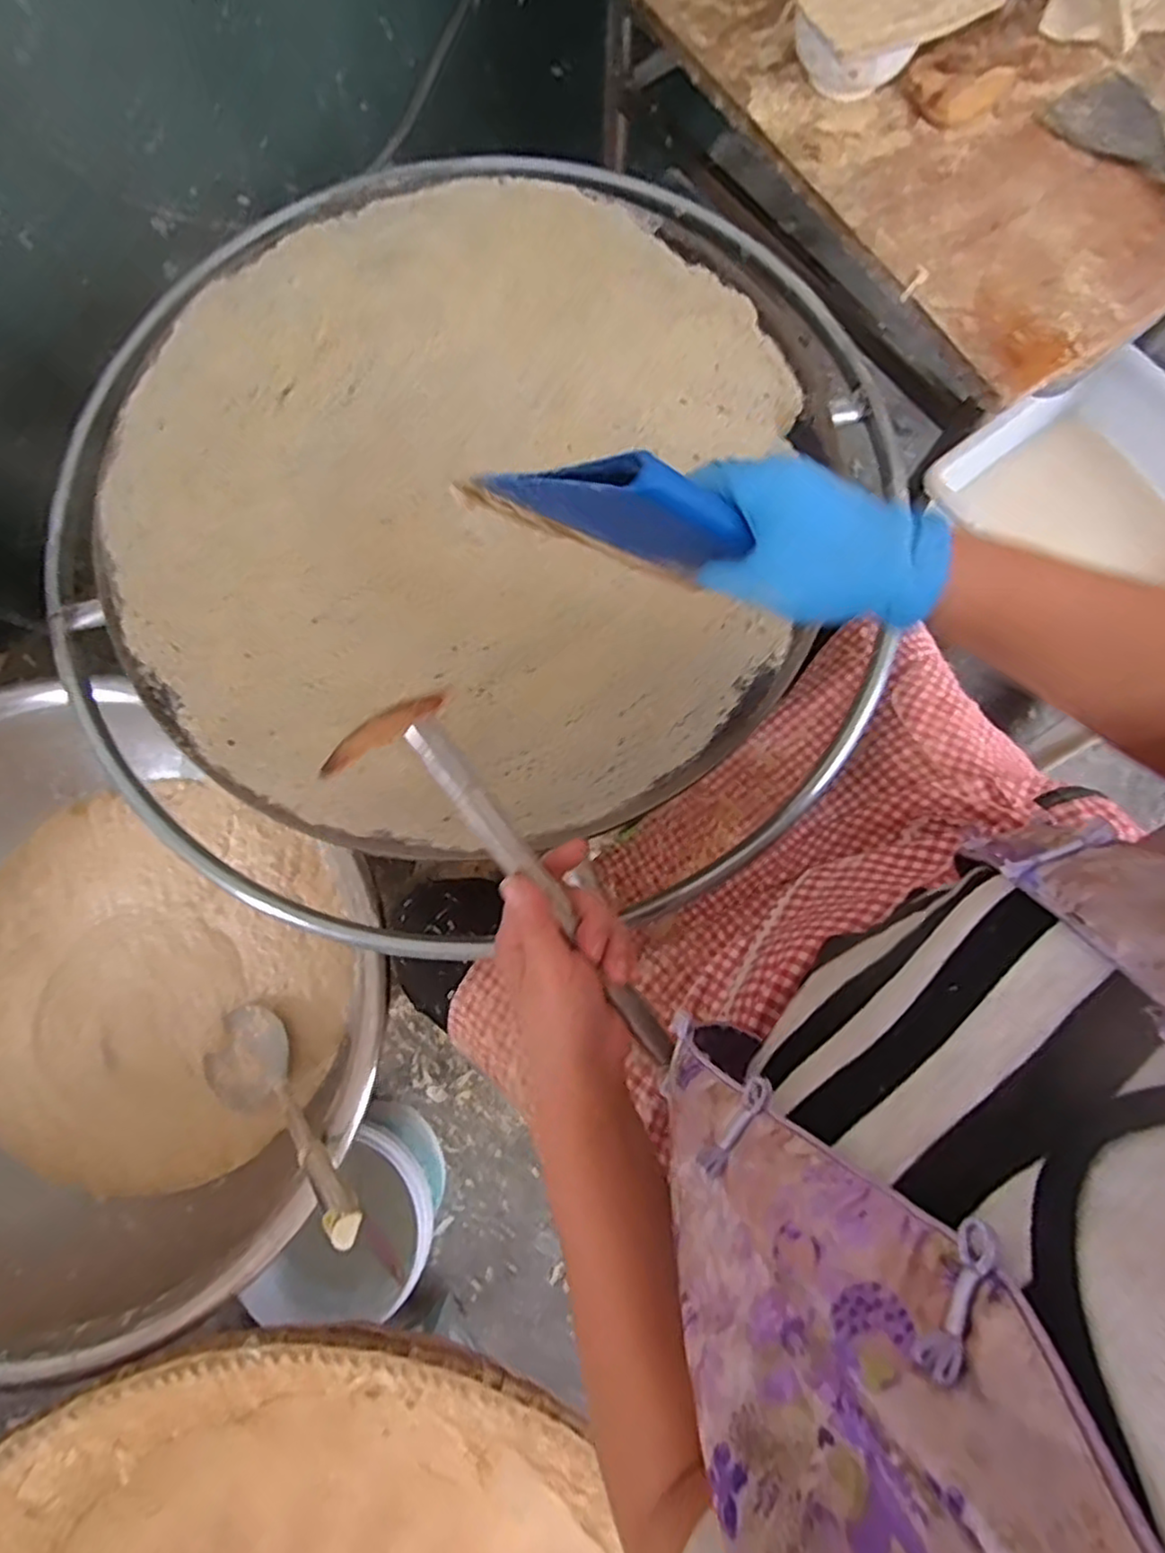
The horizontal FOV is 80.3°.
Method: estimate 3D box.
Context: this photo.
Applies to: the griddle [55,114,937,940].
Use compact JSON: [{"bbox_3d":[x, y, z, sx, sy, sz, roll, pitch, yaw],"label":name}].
[{"bbox_3d":[-0.085,-0.226,0.572,0.665,0.063,0.699,0,79,0],"label":"griddle"}]

